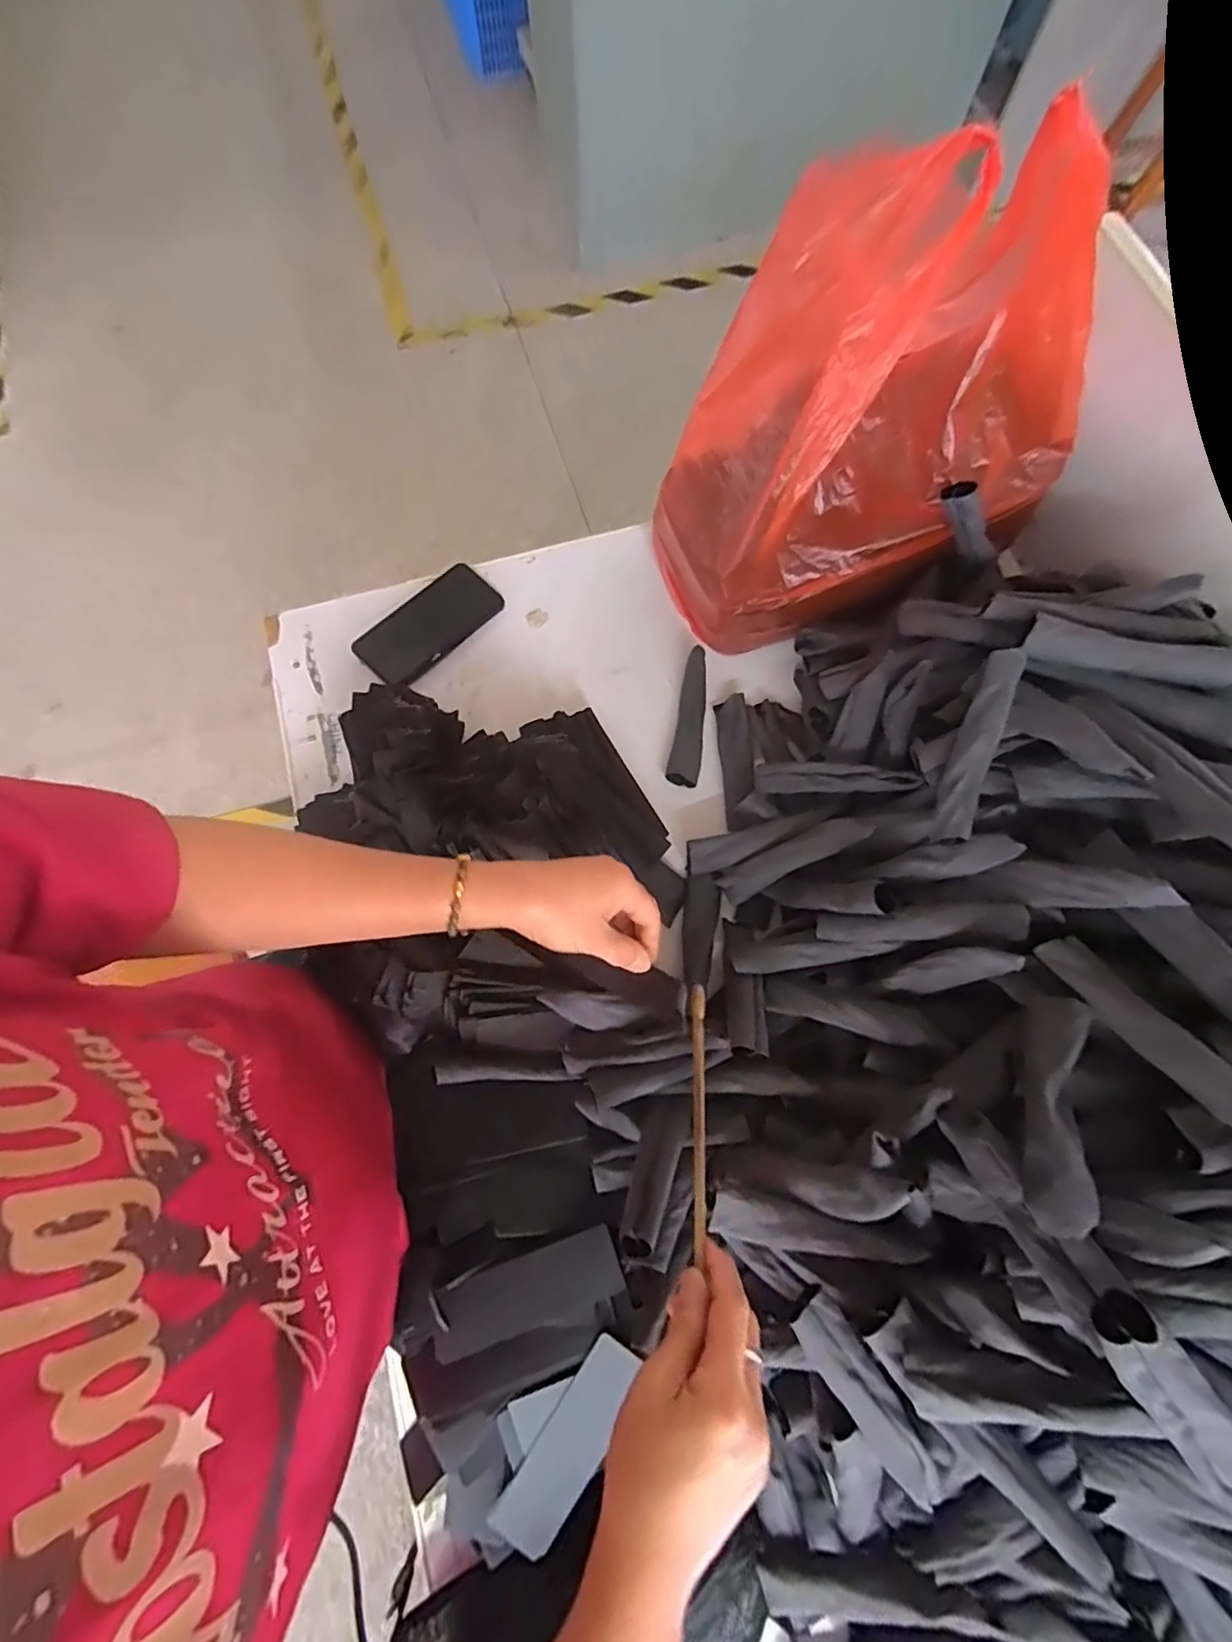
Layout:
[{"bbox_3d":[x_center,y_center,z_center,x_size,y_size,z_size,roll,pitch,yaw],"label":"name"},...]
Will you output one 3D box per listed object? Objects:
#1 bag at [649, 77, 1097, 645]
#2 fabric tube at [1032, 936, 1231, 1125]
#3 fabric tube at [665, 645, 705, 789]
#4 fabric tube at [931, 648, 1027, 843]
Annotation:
[{"bbox_3d":[0.224,-0.351,0.559,0.317,0.356,0.193,-19,74,-5],"label":"bag"},{"bbox_3d":[0.328,0.130,0.379,0.025,0.016,0.149,-22,40,-6],"label":"fabric tube"},{"bbox_3d":[0.081,-0.112,0.661,0.032,0.016,0.150,10,74,3],"label":"fabric tube"},{"bbox_3d":[0.277,-0.056,0.478,0.027,0.023,0.148,17,96,5],"label":"fabric tube"}]

